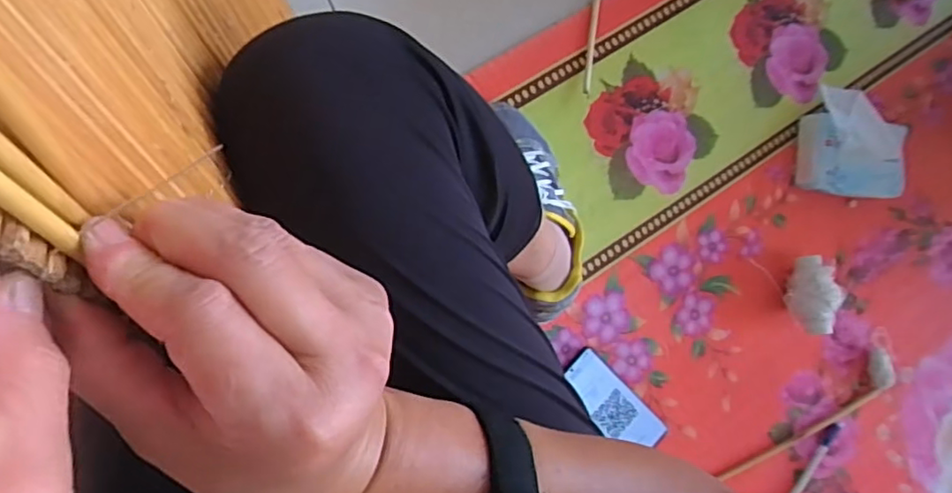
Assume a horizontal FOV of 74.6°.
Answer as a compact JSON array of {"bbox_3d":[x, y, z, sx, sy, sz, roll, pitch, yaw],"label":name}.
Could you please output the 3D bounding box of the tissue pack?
[{"bbox_3d":[0.503,-0.139,0.827,0.137,0.050,0.138,3,91,-15],"label":"tissue pack"}]

